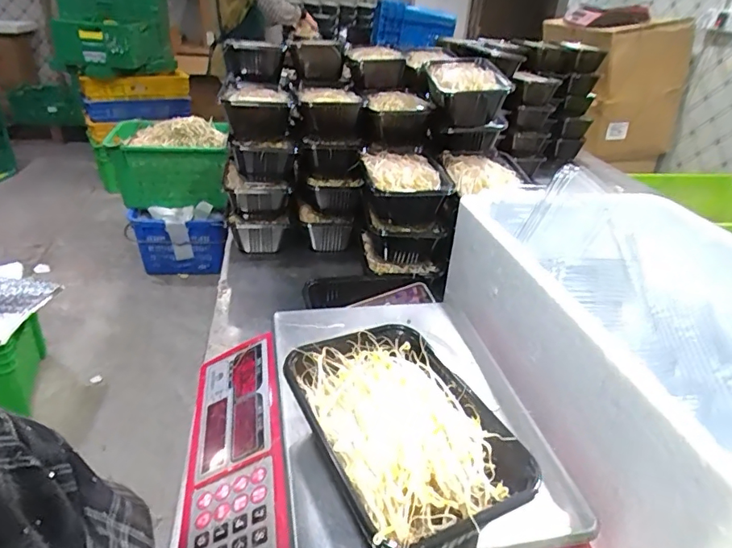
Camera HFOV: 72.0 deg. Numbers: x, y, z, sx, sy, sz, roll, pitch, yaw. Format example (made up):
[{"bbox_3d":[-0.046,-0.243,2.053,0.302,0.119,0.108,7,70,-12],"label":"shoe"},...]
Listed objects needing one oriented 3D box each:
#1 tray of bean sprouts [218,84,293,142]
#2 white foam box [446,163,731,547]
[{"bbox_3d":[-0.191,-0.288,0.881,0.116,0.065,0.184,-4,31,-14],"label":"tray of bean sprouts"},{"bbox_3d":[0.307,0.101,0.540,0.312,0.205,0.469,-1,30,-10],"label":"white foam box"}]

